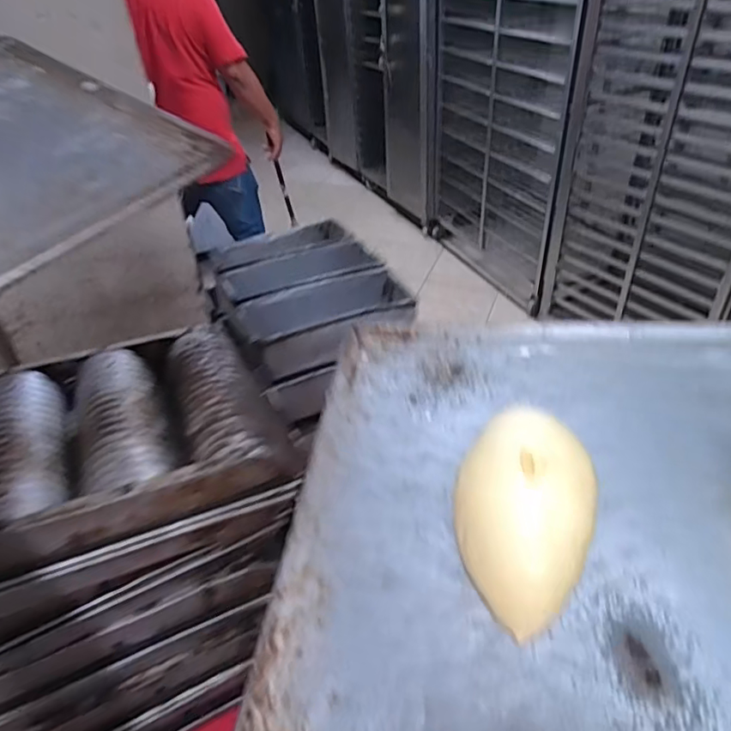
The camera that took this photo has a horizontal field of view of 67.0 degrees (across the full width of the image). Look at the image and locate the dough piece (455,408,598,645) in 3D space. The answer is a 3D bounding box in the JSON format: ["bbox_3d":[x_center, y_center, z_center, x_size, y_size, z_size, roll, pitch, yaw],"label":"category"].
[{"bbox_3d":[0.086,0.080,0.301,0.072,0.067,0.096,8,39,16],"label":"dough piece"}]

